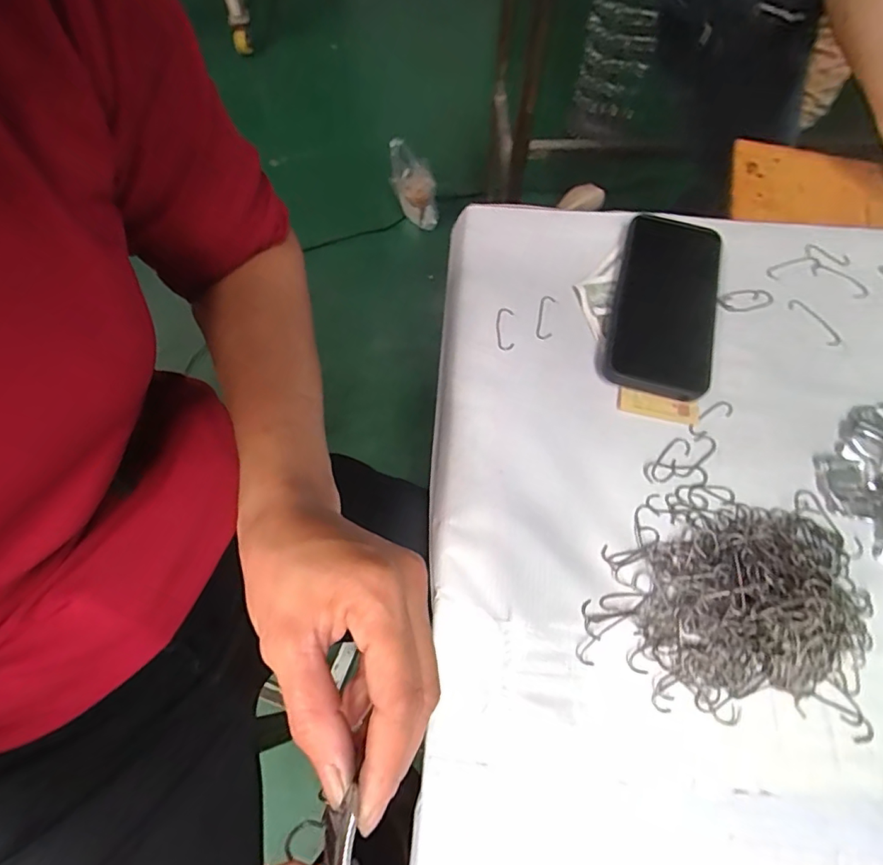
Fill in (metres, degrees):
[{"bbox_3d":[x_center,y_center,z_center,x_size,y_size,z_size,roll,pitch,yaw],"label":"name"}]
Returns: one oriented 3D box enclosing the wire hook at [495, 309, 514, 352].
[{"bbox_3d":[0.052,-0.086,0.410,0.015,0.004,0.039,3,68,0],"label":"wire hook"}]

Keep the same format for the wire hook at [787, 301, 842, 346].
[{"bbox_3d":[0.315,-0.094,0.417,0.016,0.004,0.051,-33,72,-14],"label":"wire hook"}]

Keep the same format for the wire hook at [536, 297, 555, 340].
[{"bbox_3d":[0.087,-0.096,0.416,0.013,0.004,0.042,10,68,2],"label":"wire hook"}]

